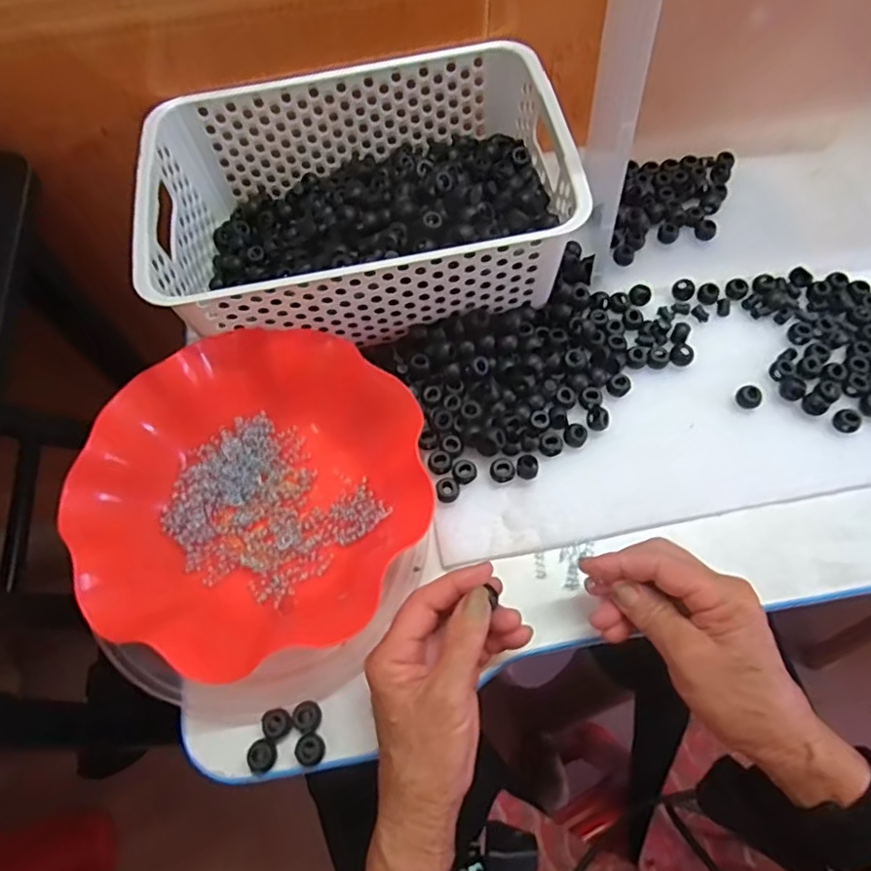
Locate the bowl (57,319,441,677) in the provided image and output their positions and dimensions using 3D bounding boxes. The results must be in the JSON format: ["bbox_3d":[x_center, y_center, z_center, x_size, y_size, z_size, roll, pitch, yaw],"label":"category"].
[{"bbox_3d":[-0.120,0.041,0.413,0.220,0.063,0.228,-1,64,2],"label":"bowl"}]

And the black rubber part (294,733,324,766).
[{"bbox_3d":[-0.077,0.193,0.370,0.017,0.007,0.017,-1,64,2],"label":"black rubber part"}]

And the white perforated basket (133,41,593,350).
[{"bbox_3d":[-0.061,-0.185,0.480,0.309,0.107,0.206,-10,69,-3],"label":"white perforated basket"}]

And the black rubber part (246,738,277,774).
[{"bbox_3d":[-0.107,0.197,0.370,0.016,0.005,0.018,-3,64,1],"label":"black rubber part"}]

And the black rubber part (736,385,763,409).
[{"bbox_3d":[0.240,-0.030,0.458,0.018,0.010,0.018,-33,68,-13],"label":"black rubber part"}]

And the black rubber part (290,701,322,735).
[{"bbox_3d":[-0.081,0.177,0.379,0.018,0.006,0.018,-1,64,2],"label":"black rubber part"}]

